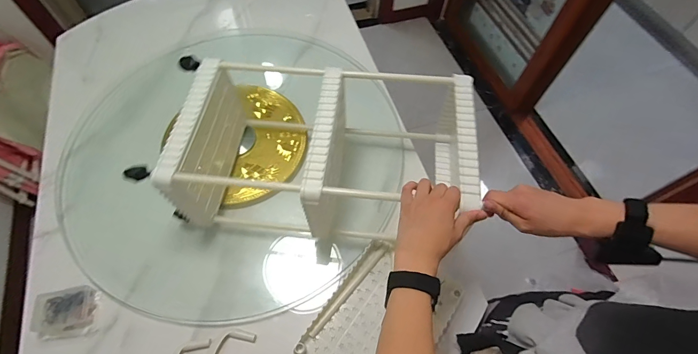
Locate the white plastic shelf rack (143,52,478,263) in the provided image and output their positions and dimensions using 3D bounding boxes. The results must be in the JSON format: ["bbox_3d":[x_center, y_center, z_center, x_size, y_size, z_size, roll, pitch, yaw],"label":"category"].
[{"bbox_3d":[-0.039,-0.051,0.679,0.514,0.218,0.295,6,61,2],"label":"white plastic shelf rack"}]

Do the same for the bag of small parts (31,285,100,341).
[{"bbox_3d":[-0.516,0.247,0.639,0.093,0.032,0.088,-9,62,-6],"label":"bag of small parts"}]

